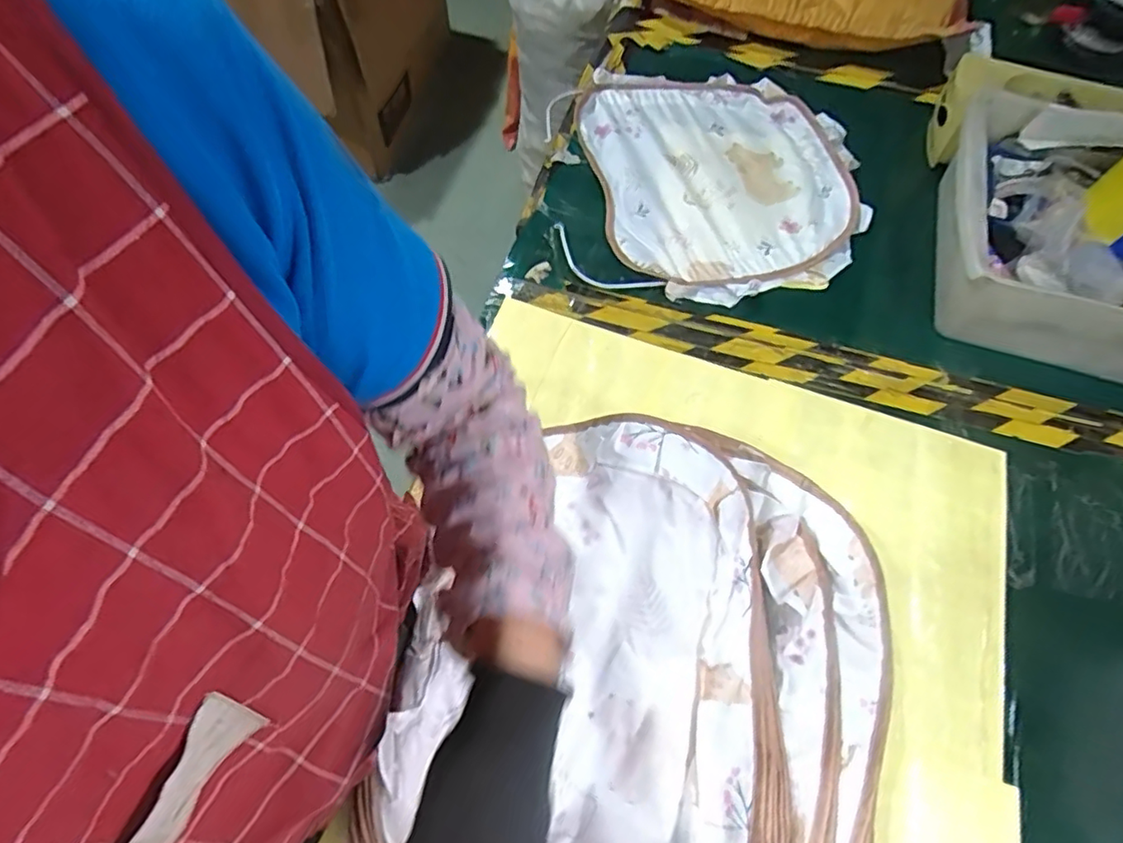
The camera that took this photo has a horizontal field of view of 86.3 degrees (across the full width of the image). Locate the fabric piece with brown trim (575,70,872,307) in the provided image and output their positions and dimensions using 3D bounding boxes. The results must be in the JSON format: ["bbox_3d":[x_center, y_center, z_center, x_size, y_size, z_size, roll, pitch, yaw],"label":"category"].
[{"bbox_3d":[0.229,-0.352,0.851,0.365,0.025,0.418,-10,65,-7],"label":"fabric piece with brown trim"}]

